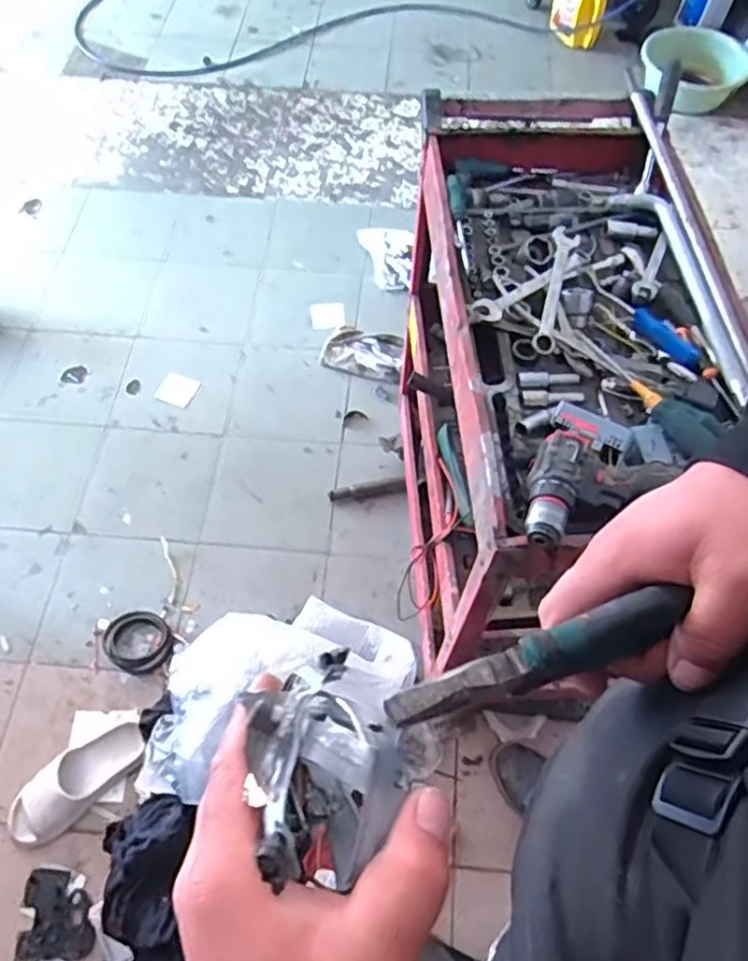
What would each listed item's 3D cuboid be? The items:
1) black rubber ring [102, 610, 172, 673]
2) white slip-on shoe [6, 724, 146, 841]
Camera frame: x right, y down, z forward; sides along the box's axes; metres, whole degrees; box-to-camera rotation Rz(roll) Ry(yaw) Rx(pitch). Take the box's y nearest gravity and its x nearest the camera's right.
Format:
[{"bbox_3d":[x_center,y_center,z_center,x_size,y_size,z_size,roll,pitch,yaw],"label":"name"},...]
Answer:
[{"bbox_3d":[-0.507,0.340,1.468,0.143,0.041,0.128,24,62,12],"label":"black rubber ring"},{"bbox_3d":[-0.573,0.576,1.326,0.268,0.072,0.112,-37,68,-20],"label":"white slip-on shoe"}]

